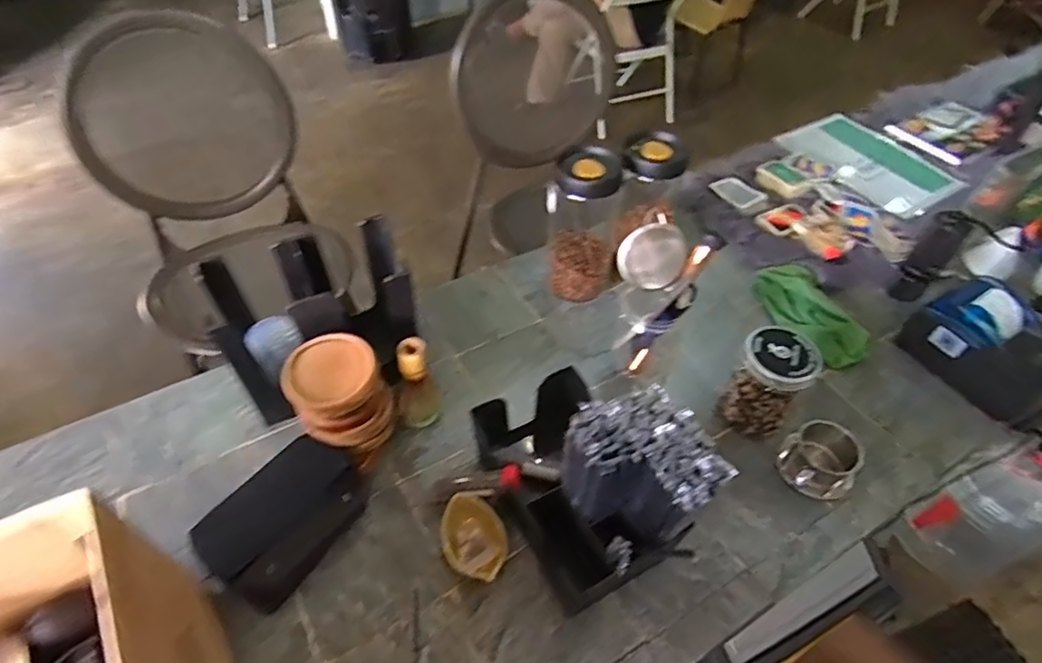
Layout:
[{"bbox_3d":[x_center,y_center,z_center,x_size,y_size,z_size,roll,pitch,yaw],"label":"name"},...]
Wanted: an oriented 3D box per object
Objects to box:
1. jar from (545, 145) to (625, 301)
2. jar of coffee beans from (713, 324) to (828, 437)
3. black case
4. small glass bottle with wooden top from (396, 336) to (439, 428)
[{"bbox_3d":[0.094,-0.158,0.870,0.105,0.243,0.113,1,50,-1],"label":"jar"},{"bbox_3d":[0.316,0.061,0.738,0.085,0.110,0.088,1,50,-1],"label":"jar of coffee beans"},{"bbox_3d":[-0.264,0.206,0.653,0.115,0.050,0.175,26,54,19],"label":"black case"},{"bbox_3d":[-0.133,0.074,0.739,0.055,0.147,0.046,-10,51,-10],"label":"small glass bottle with wooden top"}]

